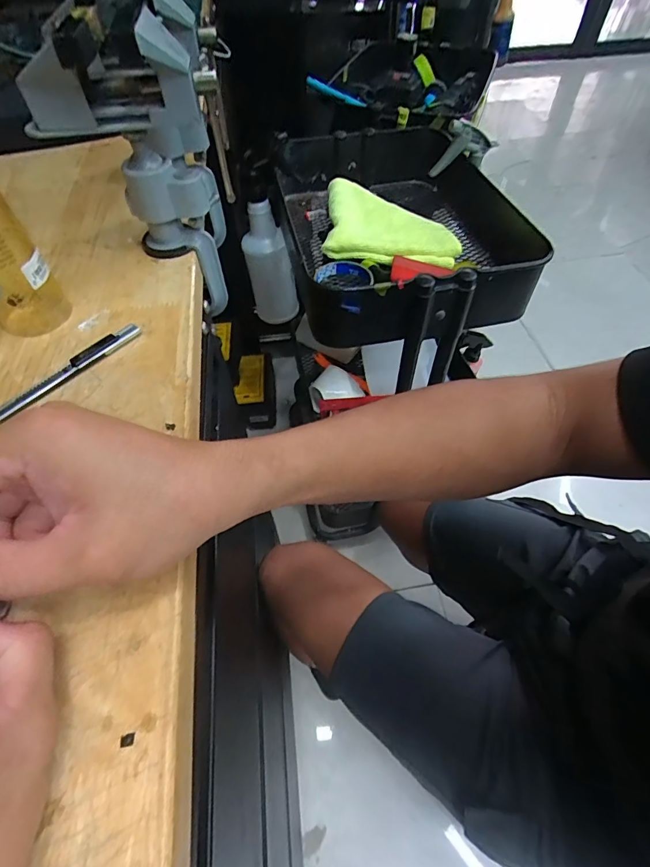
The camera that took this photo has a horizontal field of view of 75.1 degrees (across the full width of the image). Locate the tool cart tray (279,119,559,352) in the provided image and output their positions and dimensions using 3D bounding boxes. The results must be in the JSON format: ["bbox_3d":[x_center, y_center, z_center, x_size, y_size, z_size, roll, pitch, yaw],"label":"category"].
[{"bbox_3d":[0.094,-0.307,0.629,0.301,0.103,0.430,-9,54,-5],"label":"tool cart tray"}]

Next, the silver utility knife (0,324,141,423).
[{"bbox_3d":[-0.189,-0.038,0.297,0.011,0.010,0.132,35,63,23],"label":"silver utility knife"}]

